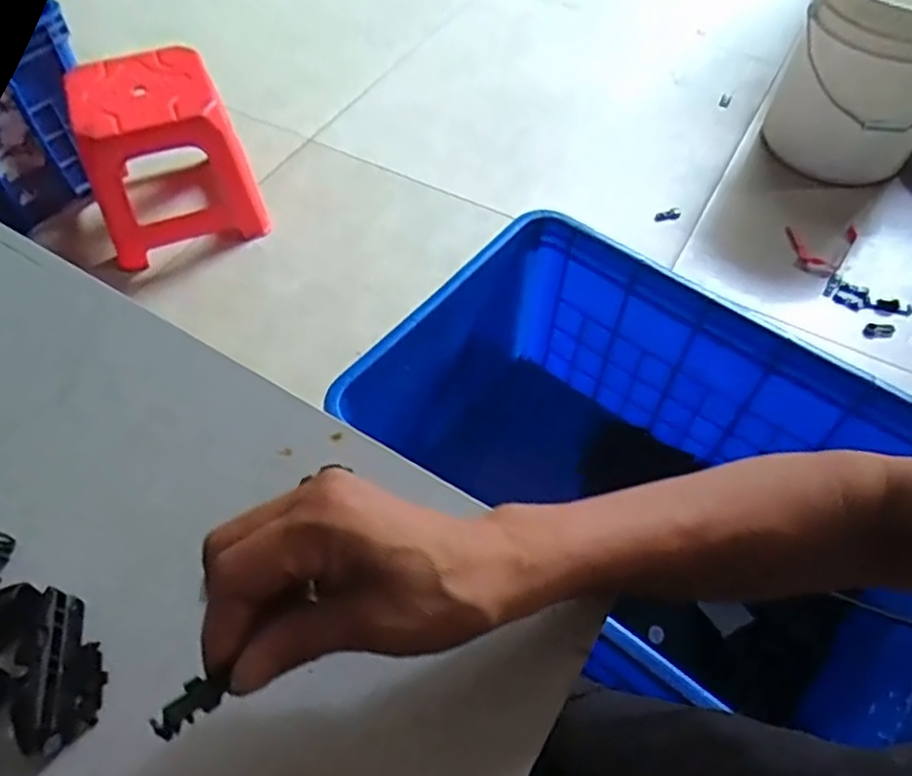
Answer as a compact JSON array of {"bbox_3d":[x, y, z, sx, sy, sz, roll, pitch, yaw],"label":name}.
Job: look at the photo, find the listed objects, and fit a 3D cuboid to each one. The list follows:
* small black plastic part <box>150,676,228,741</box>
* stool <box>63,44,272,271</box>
[{"bbox_3d":[-0.093,0.110,0.235,0.013,0.005,0.022,35,41,21],"label":"small black plastic part"},{"bbox_3d":[-0.525,-0.416,1.215,0.268,0.239,0.268,-22,60,-18],"label":"stool"}]

